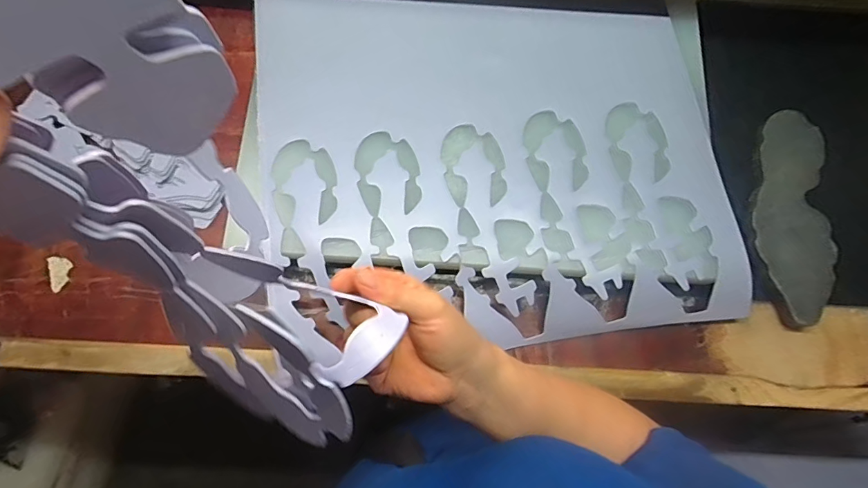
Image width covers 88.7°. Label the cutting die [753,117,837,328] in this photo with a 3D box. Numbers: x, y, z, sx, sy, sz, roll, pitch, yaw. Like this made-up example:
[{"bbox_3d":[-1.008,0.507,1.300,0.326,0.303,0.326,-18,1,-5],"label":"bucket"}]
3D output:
[{"bbox_3d":[0.457,-0.035,0.566,0.094,0.014,0.273,-1,81,3],"label":"cutting die"}]

